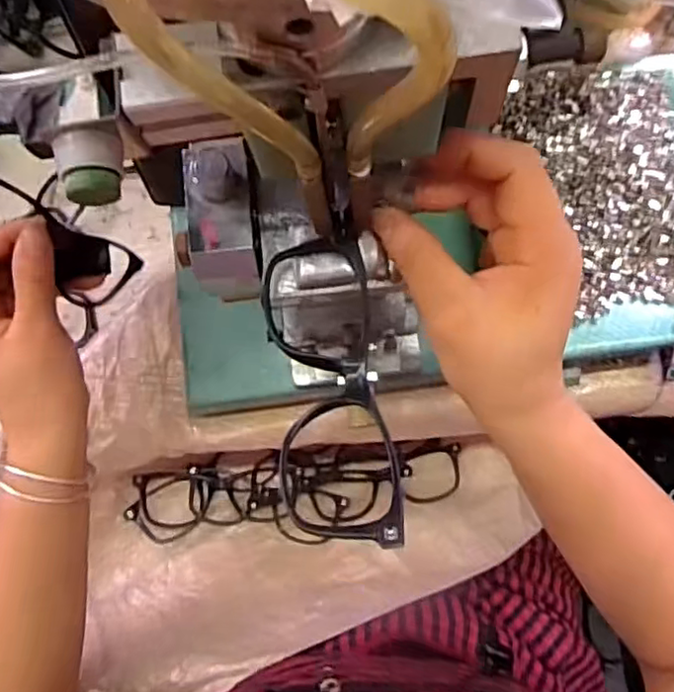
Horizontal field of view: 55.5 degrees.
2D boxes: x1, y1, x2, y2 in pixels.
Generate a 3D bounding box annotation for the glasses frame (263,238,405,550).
[{"bbox_3d":[-0.004,0.017,0.269,0.050,0.019,0.136,-11,62,3],"label":"glasses frame"}]

